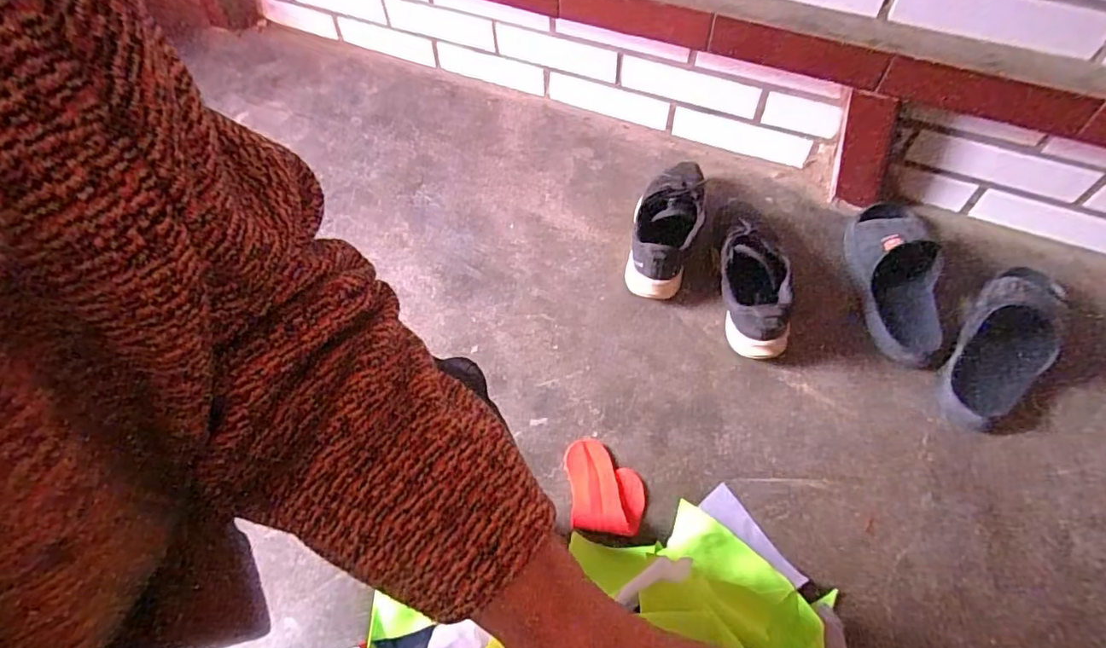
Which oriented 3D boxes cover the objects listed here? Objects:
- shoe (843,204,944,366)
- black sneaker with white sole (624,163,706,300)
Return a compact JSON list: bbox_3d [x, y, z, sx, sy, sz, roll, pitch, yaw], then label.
[{"bbox_3d":[0.499,-0.073,0.826,0.110,0.066,0.265,2,60,4],"label":"shoe"},{"bbox_3d":[0.176,-0.161,0.875,0.100,0.097,0.246,9,61,8],"label":"black sneaker with white sole"}]

